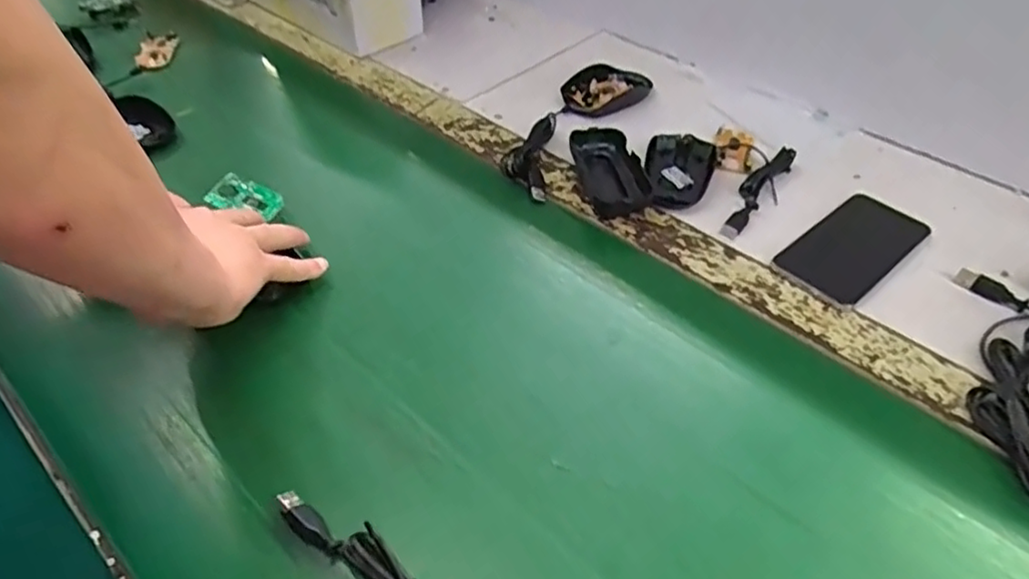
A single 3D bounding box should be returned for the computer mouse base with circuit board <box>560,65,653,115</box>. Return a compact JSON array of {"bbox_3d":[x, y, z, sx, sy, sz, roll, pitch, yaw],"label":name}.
[{"bbox_3d":[0.091,-0.212,0.693,0.101,0.018,0.059,-23,49,-29],"label":"computer mouse base with circuit board"}]

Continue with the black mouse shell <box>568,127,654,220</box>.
[{"bbox_3d":[0.086,-0.103,0.583,0.058,0.026,0.108,-1,42,-9],"label":"black mouse shell"}]

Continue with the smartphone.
[{"bbox_3d":[0.273,-0.035,0.529,0.135,0.004,0.067,-27,51,-33],"label":"smartphone"}]

